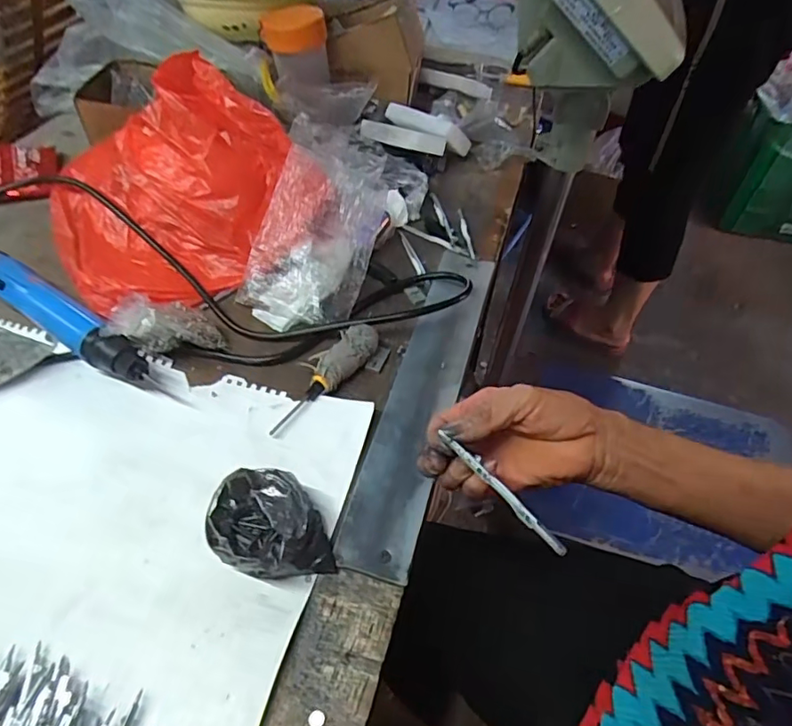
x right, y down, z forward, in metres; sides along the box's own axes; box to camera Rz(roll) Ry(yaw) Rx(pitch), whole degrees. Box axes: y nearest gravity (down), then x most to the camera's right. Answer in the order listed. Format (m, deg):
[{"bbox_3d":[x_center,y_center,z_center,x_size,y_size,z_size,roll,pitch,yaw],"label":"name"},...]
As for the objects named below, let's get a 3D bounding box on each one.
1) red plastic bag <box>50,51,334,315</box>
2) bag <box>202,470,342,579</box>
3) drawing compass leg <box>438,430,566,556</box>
[{"bbox_3d":[-0.212,-0.170,0.520,0.227,0.125,0.230,-30,55,-27],"label":"red plastic bag"},{"bbox_3d":[-0.082,0.103,0.347,0.066,0.031,0.071,-17,50,-18],"label":"bag"},{"bbox_3d":[0.061,0.074,0.315,0.006,0.007,0.093,-26,48,-24],"label":"drawing compass leg"}]

